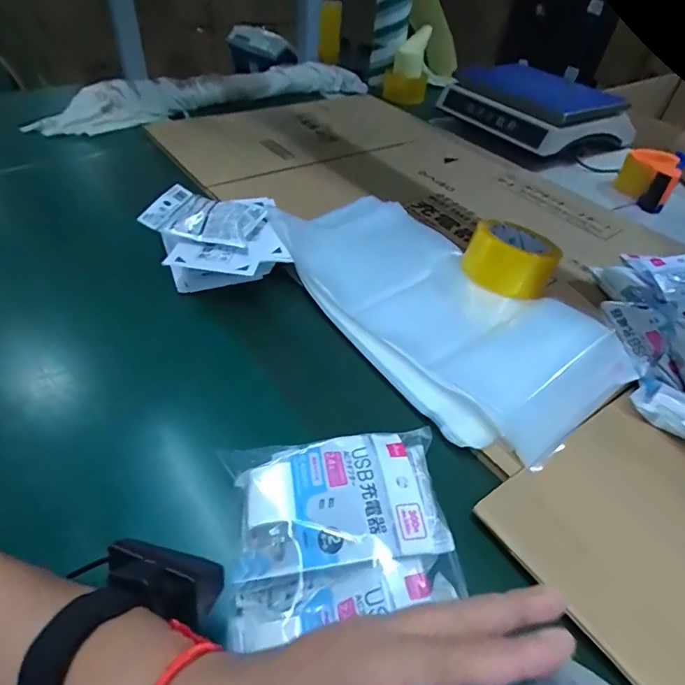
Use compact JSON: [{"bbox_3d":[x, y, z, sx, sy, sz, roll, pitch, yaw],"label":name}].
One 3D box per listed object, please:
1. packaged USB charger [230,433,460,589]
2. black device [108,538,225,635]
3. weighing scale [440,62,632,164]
[{"bbox_3d":[-0.001,0.119,0.339,0.146,0.042,0.095,-2,47,-13],"label":"packaged USB charger"},{"bbox_3d":[-0.108,0.137,0.273,0.070,0.031,0.032,14,44,8],"label":"black device"},{"bbox_3d":[0.439,-0.521,1.015,0.332,0.087,0.312,-26,52,-30],"label":"weighing scale"}]

